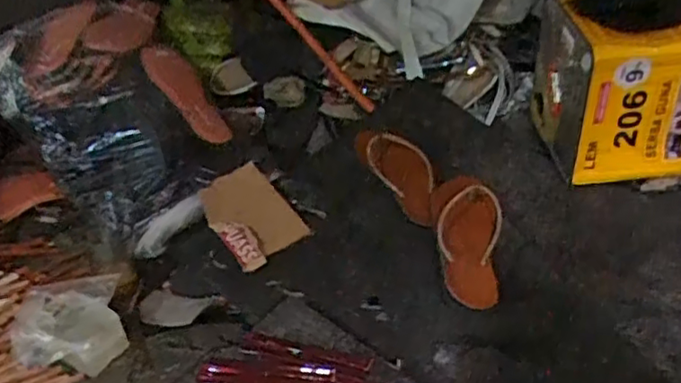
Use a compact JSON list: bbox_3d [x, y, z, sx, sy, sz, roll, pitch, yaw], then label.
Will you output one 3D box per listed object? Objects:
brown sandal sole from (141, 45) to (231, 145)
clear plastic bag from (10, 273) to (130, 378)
[{"bbox_3d":[-0.248,-0.161,1.016,0.203,0.034,0.079,52,49,0],"label":"brown sandal sole"},{"bbox_3d":[-0.325,0.159,0.751,0.129,0.042,0.127,-9,34,-9],"label":"clear plastic bag"}]

